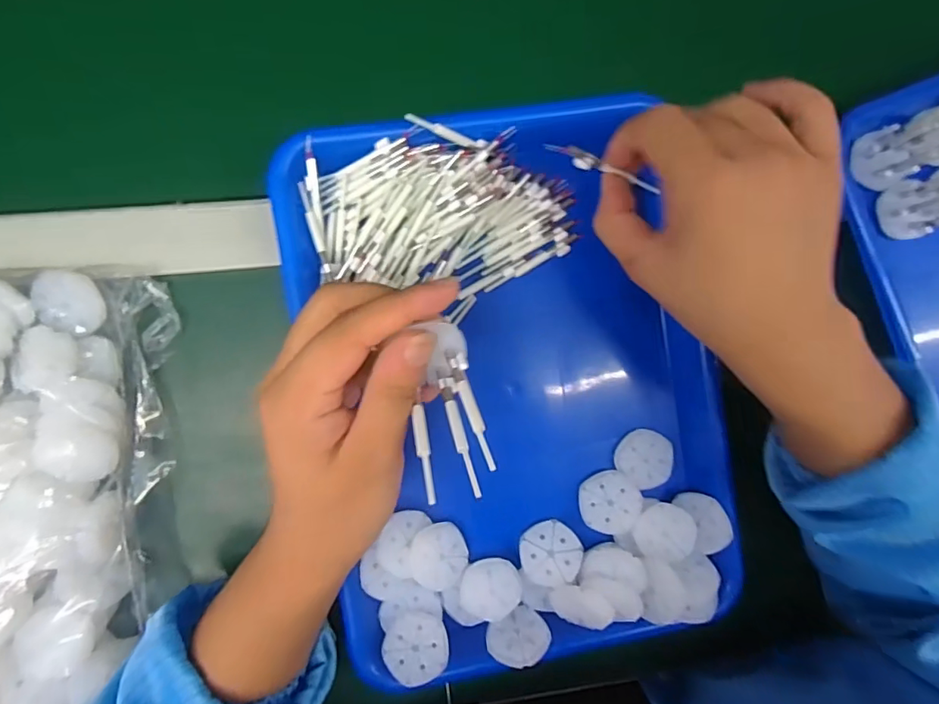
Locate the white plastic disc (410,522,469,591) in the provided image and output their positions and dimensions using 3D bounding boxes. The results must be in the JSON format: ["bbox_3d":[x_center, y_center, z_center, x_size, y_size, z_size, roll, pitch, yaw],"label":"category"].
[{"bbox_3d":[-0.018,0.125,0.320,0.037,0.004,0.038,7,73,-24],"label":"white plastic disc"}]

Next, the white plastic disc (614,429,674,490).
[{"bbox_3d":[0.116,0.069,0.341,0.039,0.005,0.035,44,87,-6],"label":"white plastic disc"}]

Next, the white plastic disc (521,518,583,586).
[{"bbox_3d":[0.051,0.126,0.329,0.038,0.004,0.038,-1,69,3],"label":"white plastic disc"}]

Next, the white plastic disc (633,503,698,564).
[{"bbox_3d":[0.125,0.114,0.332,0.037,0.012,0.034,0,92,-7],"label":"white plastic disc"}]

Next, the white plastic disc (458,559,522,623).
[{"bbox_3d":[0.014,0.148,0.324,0.037,0.004,0.037,0,92,-7],"label":"white plastic disc"}]

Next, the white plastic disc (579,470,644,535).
[{"bbox_3d":[0.091,0.097,0.336,0.037,0.008,0.039,0,92,-7],"label":"white plastic disc"}]

